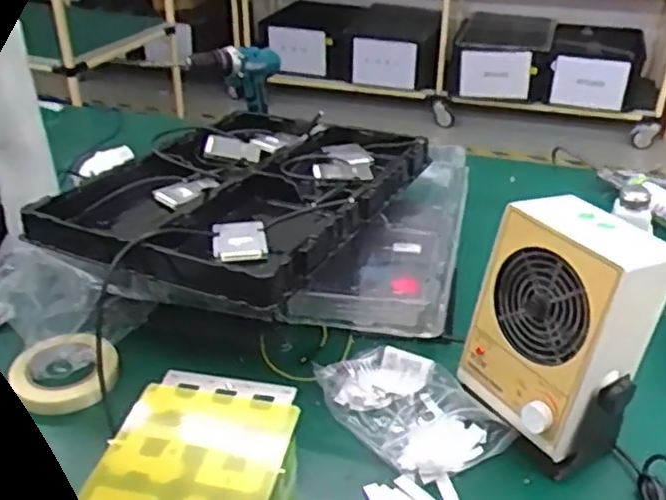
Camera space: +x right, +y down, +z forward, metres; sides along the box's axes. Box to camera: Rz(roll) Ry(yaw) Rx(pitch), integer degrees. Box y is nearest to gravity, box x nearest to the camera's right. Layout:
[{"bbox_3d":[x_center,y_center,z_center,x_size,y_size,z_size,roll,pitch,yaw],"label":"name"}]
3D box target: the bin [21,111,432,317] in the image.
[{"bbox_3d":[-0.110,-0.086,0.936,0.341,0.058,0.482,15,36,22],"label":"bin"}]

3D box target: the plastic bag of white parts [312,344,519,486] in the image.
[{"bbox_3d":[0.083,0.167,0.772,0.124,0.051,0.208,-23,39,-31],"label":"plastic bag of white parts"}]

